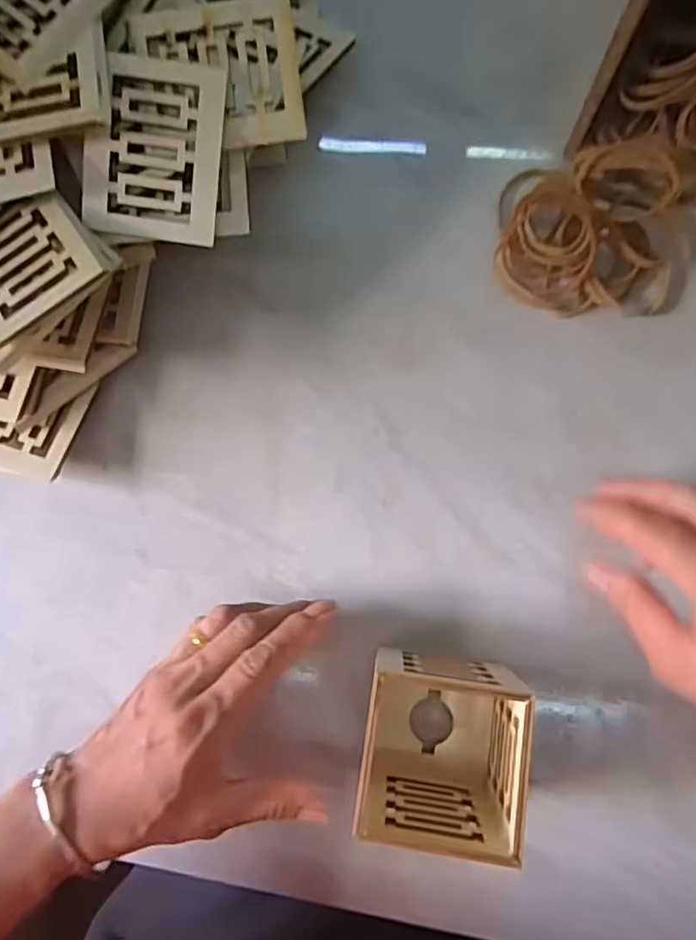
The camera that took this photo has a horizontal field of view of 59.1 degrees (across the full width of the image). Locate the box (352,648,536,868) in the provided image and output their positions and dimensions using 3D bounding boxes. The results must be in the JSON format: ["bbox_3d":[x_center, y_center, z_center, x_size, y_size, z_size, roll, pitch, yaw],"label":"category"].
[{"bbox_3d":[0.042,0.128,0.293,0.065,0.080,0.066,8,82,5],"label":"box"}]

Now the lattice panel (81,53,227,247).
[{"bbox_3d":[-0.095,-0.157,0.302,0.065,0.009,0.081,8,101,0],"label":"lattice panel"}]

